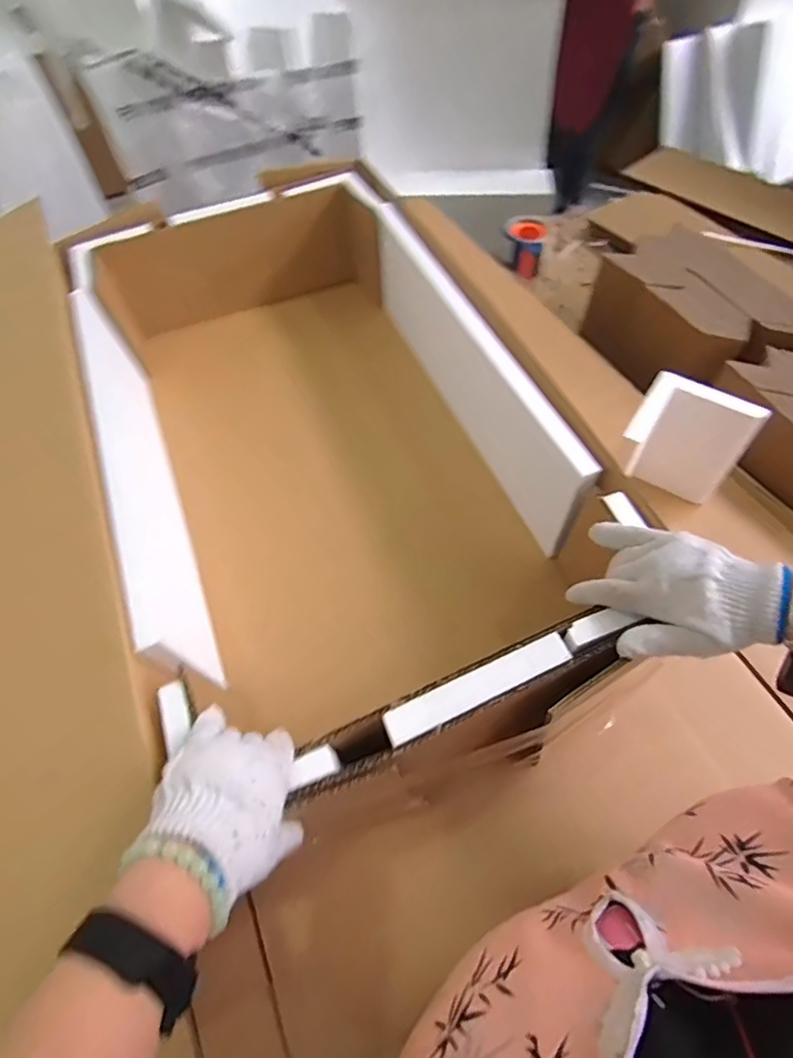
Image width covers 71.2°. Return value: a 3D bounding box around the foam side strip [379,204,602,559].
[{"bbox_3d":[0.090,-0.229,0.763,0.036,0.162,0.575,-20,58,-11],"label":"foam side strip"}]

